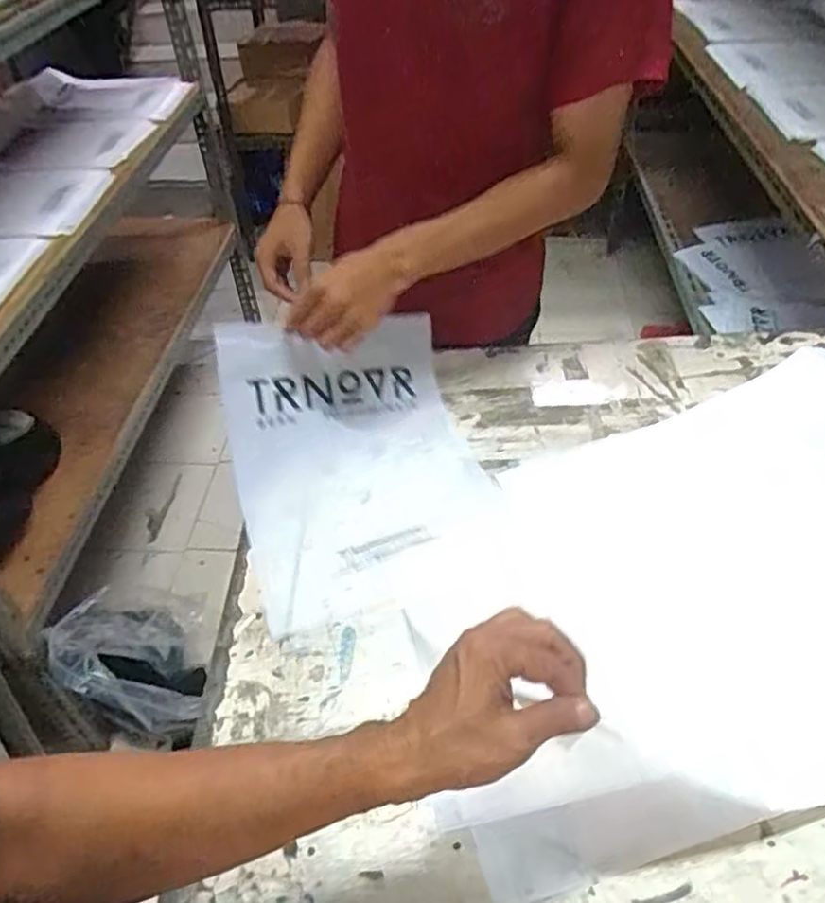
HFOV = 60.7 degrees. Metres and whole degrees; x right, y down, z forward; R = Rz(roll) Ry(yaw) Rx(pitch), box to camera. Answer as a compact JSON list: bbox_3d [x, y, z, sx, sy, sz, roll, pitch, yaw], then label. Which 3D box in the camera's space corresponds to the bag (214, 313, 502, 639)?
[{"bbox_3d":[-0.059,-0.008,0.717,0.250,0.127,0.306,-16,45,-10],"label":"bag"}]

